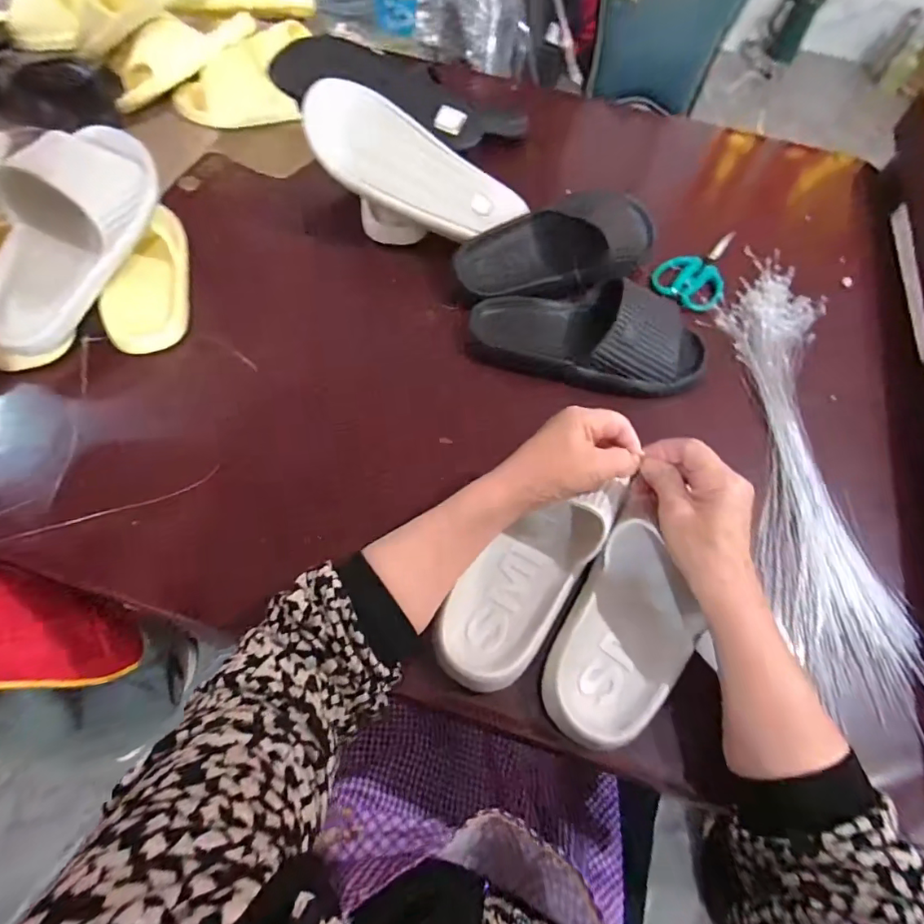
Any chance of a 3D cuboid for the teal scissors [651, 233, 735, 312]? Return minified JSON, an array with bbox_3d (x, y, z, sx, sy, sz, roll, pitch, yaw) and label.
[{"bbox_3d":[0.304,-0.255,0.636,0.086,0.013,0.136,26,64,10],"label":"teal scissors"}]

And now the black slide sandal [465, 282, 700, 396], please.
[{"bbox_3d":[0.143,-0.149,0.537,0.264,0.063,0.118,12,63,3],"label":"black slide sandal"}]

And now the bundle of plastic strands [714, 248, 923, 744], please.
[{"bbox_3d":[0.357,-0.026,0.522,0.127,0.018,0.529,5,63,-1],"label":"bundle of plastic strands"}]

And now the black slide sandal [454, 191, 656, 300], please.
[{"bbox_3d":[0.123,-0.247,0.582,0.256,0.063,0.133,-11,64,-9],"label":"black slide sandal"}]

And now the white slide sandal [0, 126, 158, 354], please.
[{"bbox_3d":[-0.400,-0.235,0.487,0.093,0.092,0.256,17,79,5],"label":"white slide sandal"}]

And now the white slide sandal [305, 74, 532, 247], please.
[{"bbox_3d":[-0.065,-0.341,0.614,0.272,0.077,0.128,26,82,-15],"label":"white slide sandal"}]

